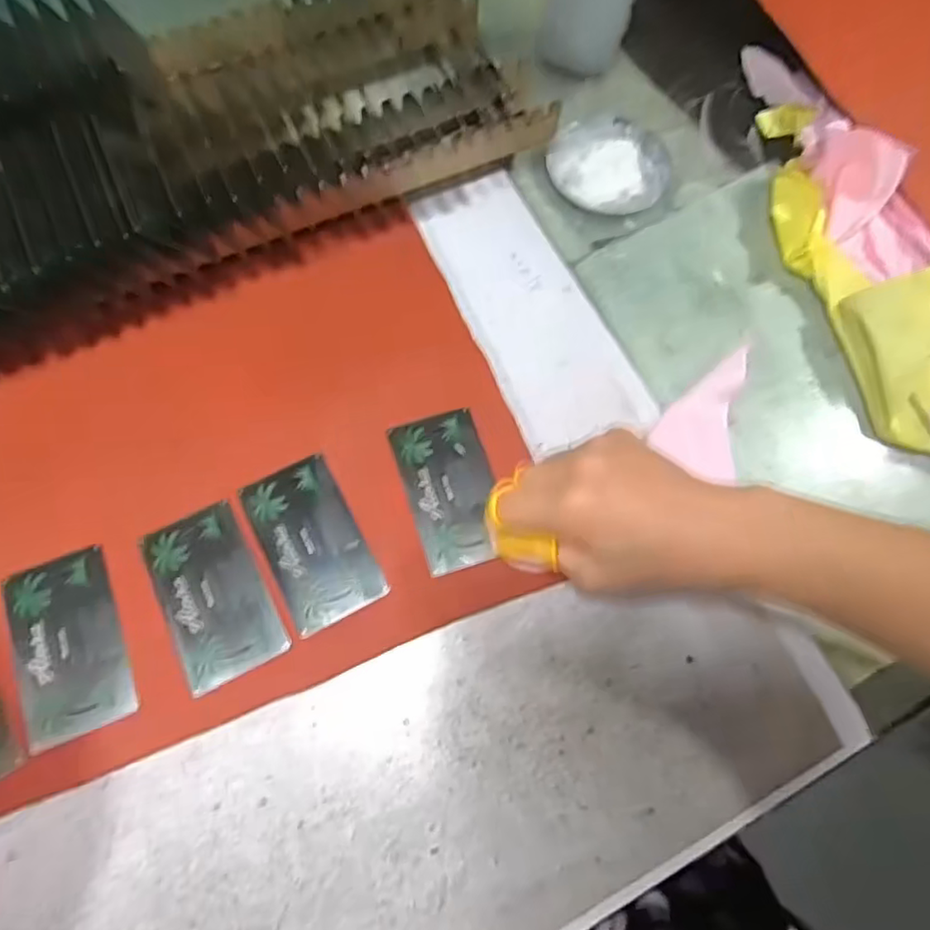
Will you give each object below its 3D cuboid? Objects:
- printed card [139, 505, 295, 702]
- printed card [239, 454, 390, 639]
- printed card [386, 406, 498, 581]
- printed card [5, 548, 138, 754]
[{"bbox_3d":[-0.127,0.063,0.313,0.049,0.004,0.087,-25,73,-11],"label":"printed card"},{"bbox_3d":[-0.079,0.039,0.324,0.049,0.004,0.086,-27,74,-12],"label":"printed card"},{"bbox_3d":[-0.007,0.012,0.338,0.047,0.004,0.086,-16,72,-8],"label":"printed card"},{"bbox_3d":[-0.193,0.086,0.302,0.049,0.004,0.086,-20,72,-9],"label":"printed card"}]

